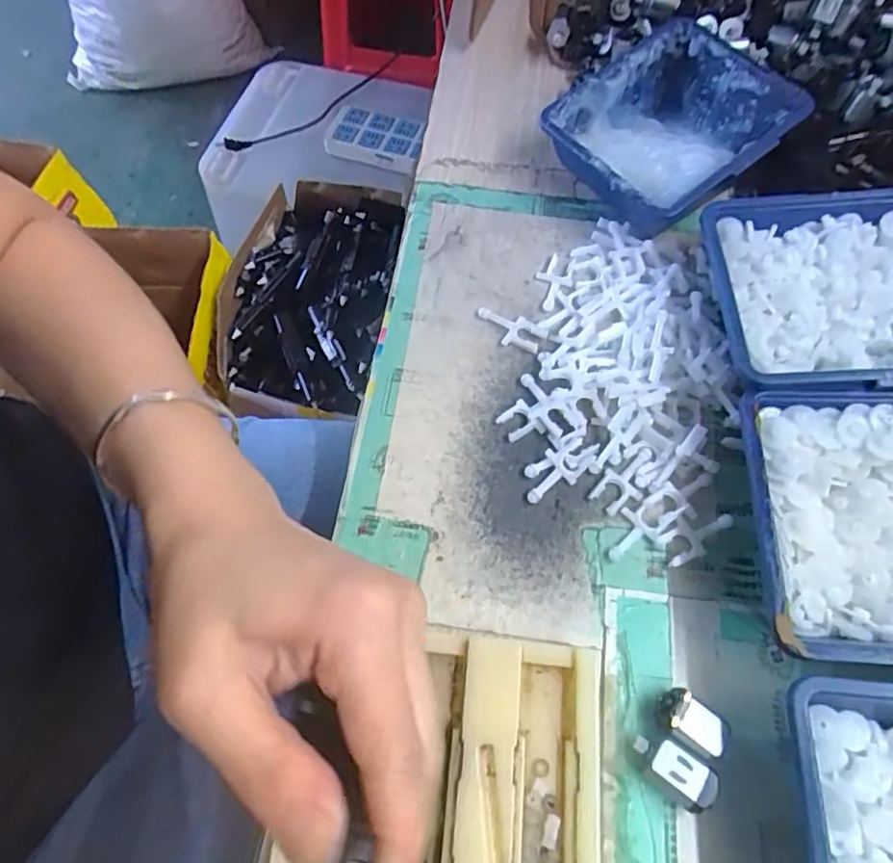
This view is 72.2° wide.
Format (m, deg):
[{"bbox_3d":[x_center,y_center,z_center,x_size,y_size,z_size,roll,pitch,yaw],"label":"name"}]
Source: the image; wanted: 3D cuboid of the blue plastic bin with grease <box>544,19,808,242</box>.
[{"bbox_3d":[0.137,-0.185,0.383,0.119,0.056,0.112,-35,70,-17],"label":"blue plastic bin with grease"}]

